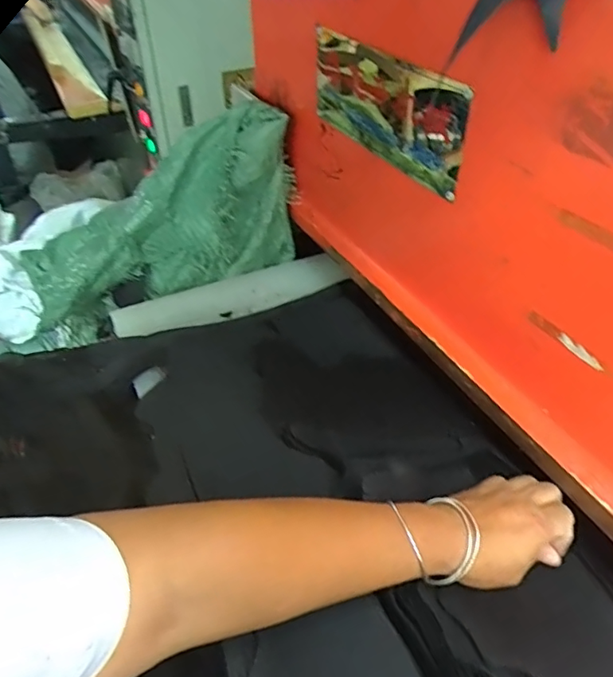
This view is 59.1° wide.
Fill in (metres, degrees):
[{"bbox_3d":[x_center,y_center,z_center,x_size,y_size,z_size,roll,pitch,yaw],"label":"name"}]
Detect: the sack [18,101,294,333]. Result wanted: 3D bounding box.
[{"bbox_3d":[-0.199,-0.147,0.823,0.449,0.214,0.145,-27,42,12],"label":"sack"}]

